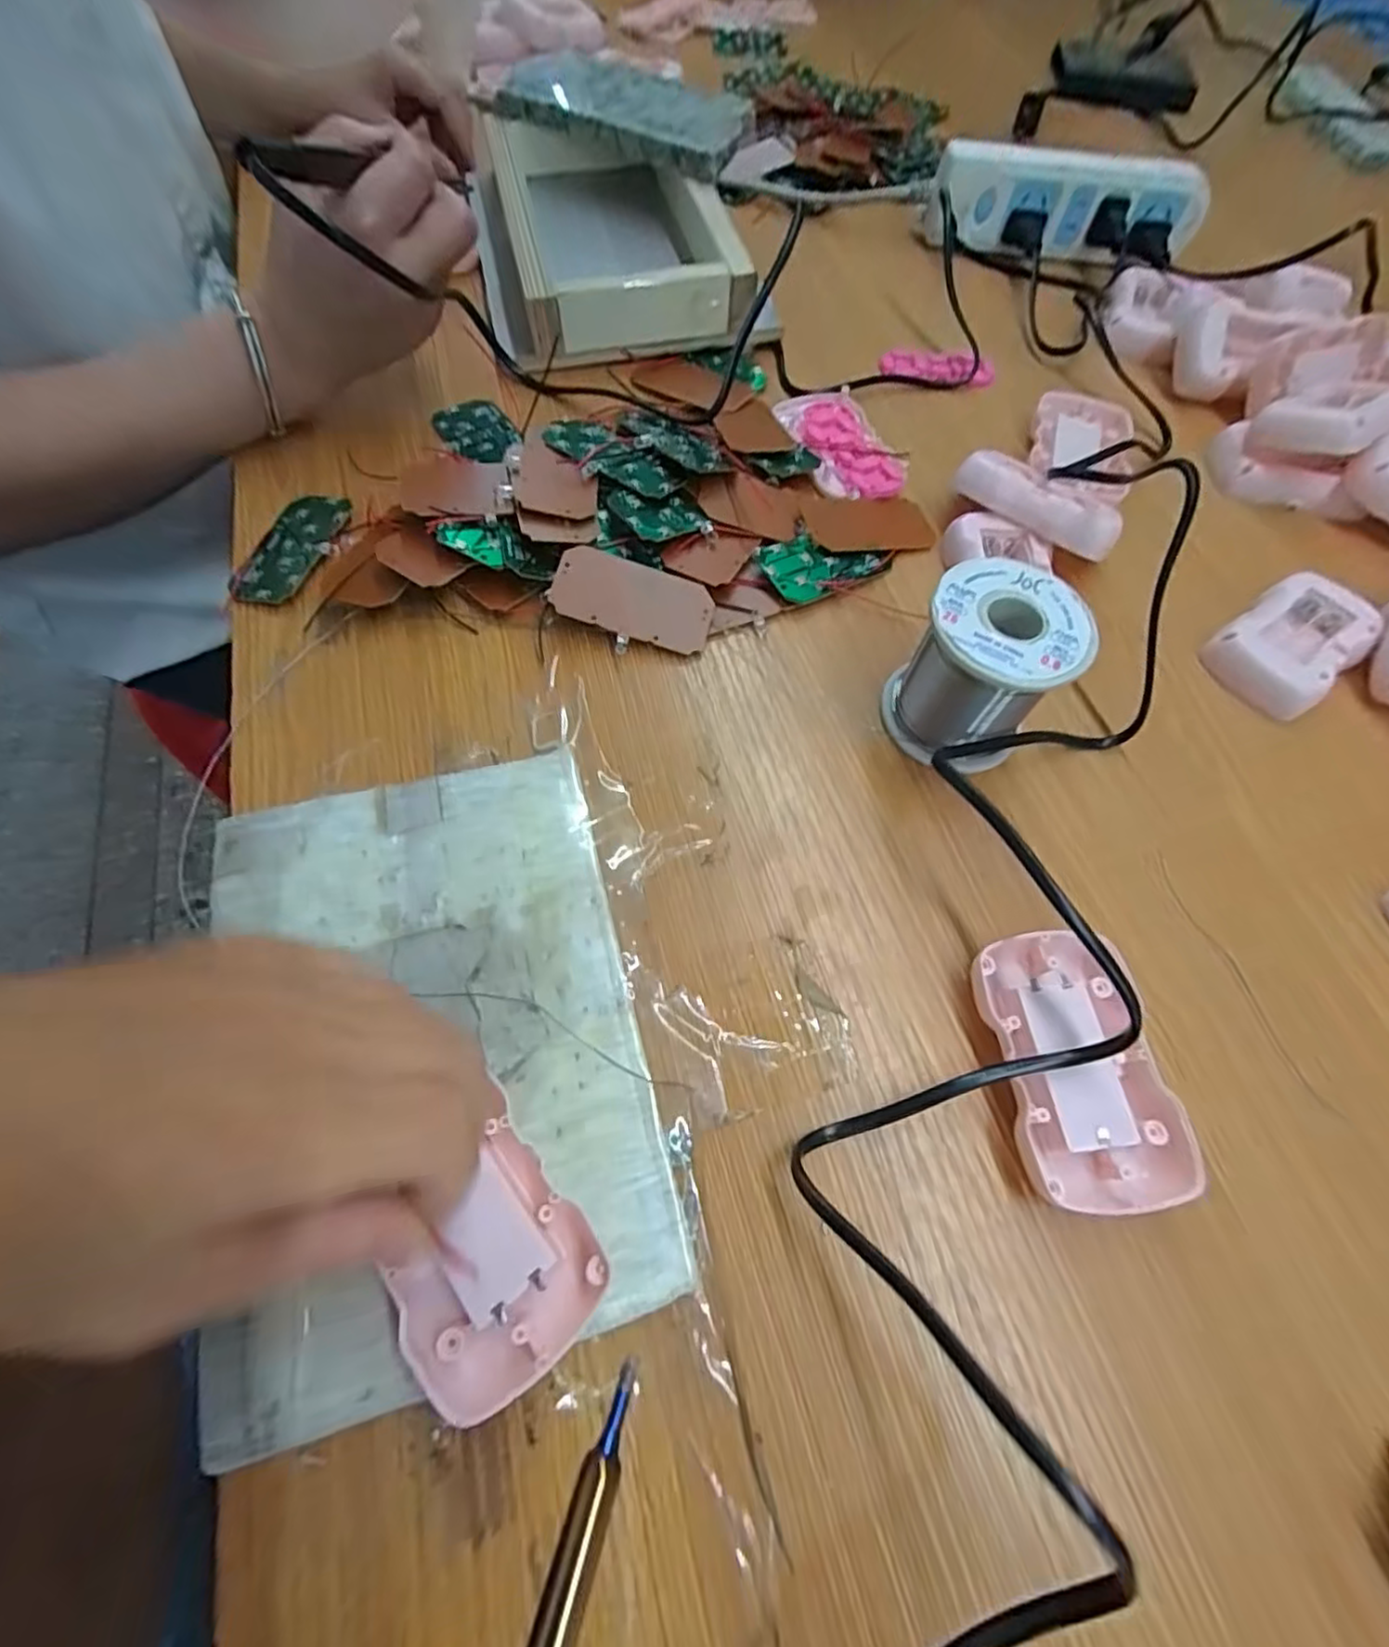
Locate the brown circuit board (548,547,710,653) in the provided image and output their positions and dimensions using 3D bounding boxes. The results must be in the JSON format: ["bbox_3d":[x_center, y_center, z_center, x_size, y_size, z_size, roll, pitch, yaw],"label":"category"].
[{"bbox_3d":[-0.029,-0.105,0.310,0.075,0.007,0.037,17,73,-5],"label":"brown circuit board"}]

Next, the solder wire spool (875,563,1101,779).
[{"bbox_3d":[0.119,-0.063,0.276,0.062,0.064,0.061,-39,72,-19],"label":"solder wire spool"}]

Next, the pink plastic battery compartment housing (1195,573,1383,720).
[{"bbox_3d":[0.296,-0.089,0.325,0.082,0.020,0.051,-34,70,-17],"label":"pink plastic battery compartment housing"}]

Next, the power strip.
[{"bbox_3d":[0.273,-0.453,0.477,0.193,0.050,0.037,2,64,-2],"label":"power strip"}]

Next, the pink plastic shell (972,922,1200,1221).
[{"bbox_3d":[0.131,0.083,0.227,0.053,0.021,0.088,-5,65,-5],"label":"pink plastic shell"}]

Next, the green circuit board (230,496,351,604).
[{"bbox_3d":[-0.198,-0.137,0.324,0.037,0.010,0.071,15,64,4],"label":"green circuit board"}]

